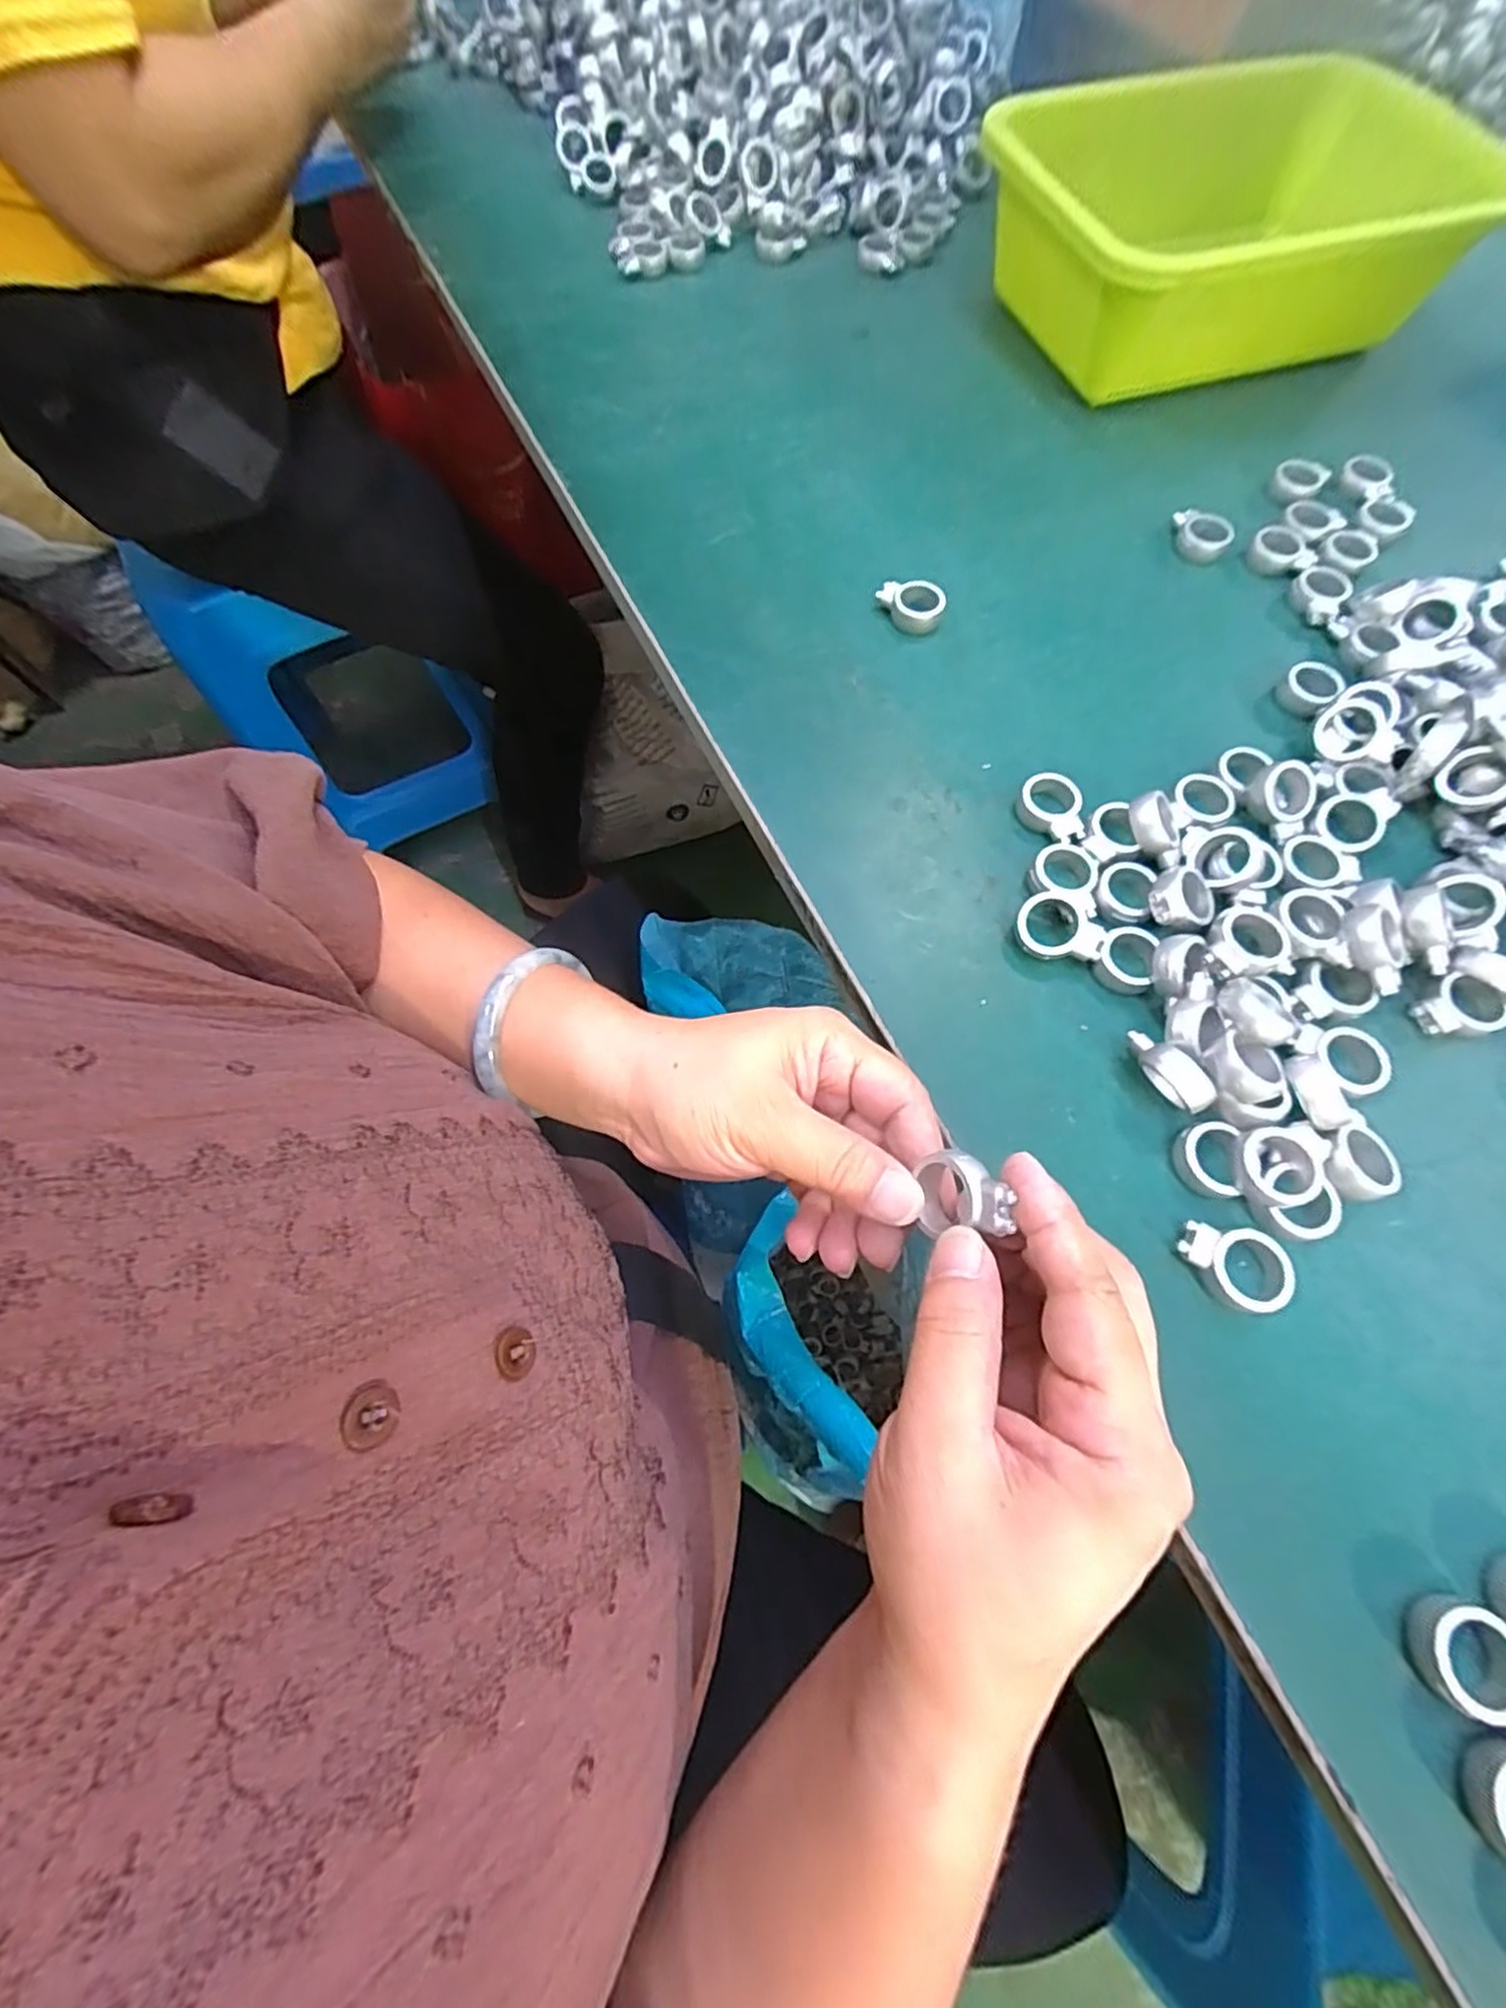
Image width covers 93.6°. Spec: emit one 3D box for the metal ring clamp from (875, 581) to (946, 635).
[{"bbox_3d":[0.079,-0.201,0.354,0.033,0.012,0.024,18,69,8],"label":"metal ring clamp"}]

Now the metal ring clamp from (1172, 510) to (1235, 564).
[{"bbox_3d":[0.239,-0.251,0.379,0.032,0.014,0.024,33,71,13],"label":"metal ring clamp"}]

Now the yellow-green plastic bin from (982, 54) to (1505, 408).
[{"bbox_3d":[0.287,-0.458,0.426,0.296,0.085,0.191,-14,68,-5],"label":"yellow-green plastic bin"}]

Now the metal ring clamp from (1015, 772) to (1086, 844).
[{"bbox_3d":[0.129,-0.083,0.308,0.024,0.013,0.033,-1,67,0],"label":"metal ring clamp"}]

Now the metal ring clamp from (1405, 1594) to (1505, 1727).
[{"bbox_3d":[0.202,0.184,0.196,0.033,0.009,0.026,31,71,13],"label":"metal ring clamp"}]

